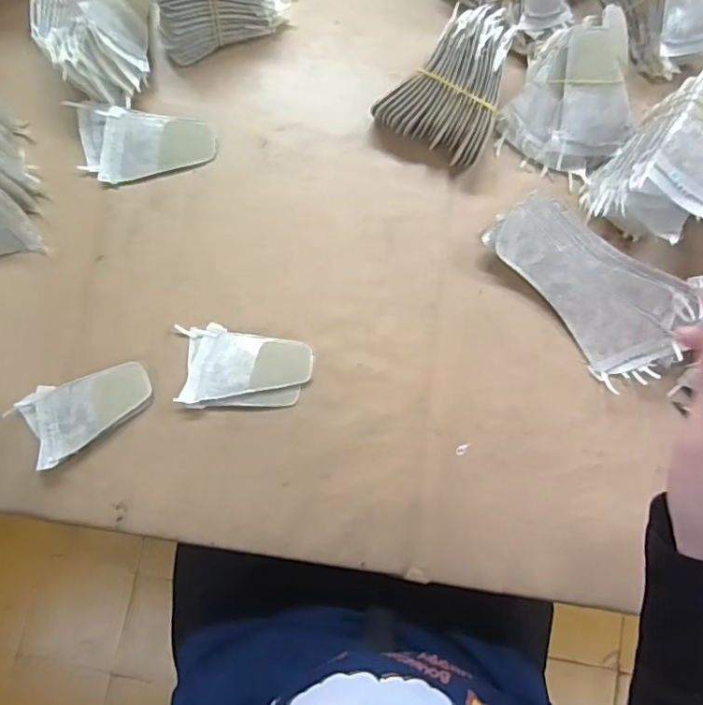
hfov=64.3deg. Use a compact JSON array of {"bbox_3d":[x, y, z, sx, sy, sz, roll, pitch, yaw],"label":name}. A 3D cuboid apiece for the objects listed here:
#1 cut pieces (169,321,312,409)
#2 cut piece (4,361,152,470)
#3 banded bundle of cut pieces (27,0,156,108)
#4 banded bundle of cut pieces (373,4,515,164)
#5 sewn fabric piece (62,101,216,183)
[{"bbox_3d":[-0.084,0.012,0.447,0.101,0.011,0.063,3,82,1],"label":"cut pieces"},{"bbox_3d":[-0.210,0.040,0.441,0.100,0.010,0.061,-33,83,-4],"label":"cut piece"},{"bbox_3d":[-0.217,-0.268,0.470,0.090,0.060,0.107,-11,82,-1],"label":"banded bundle of cut pieces"},{"bbox_3d":[0.084,-0.219,0.458,0.089,0.060,0.100,31,83,5],"label":"banded bundle of cut pieces"},{"bbox_3d":[-0.178,-0.175,0.477,0.115,0.015,0.060,8,82,2],"label":"sewn fabric piece"}]

